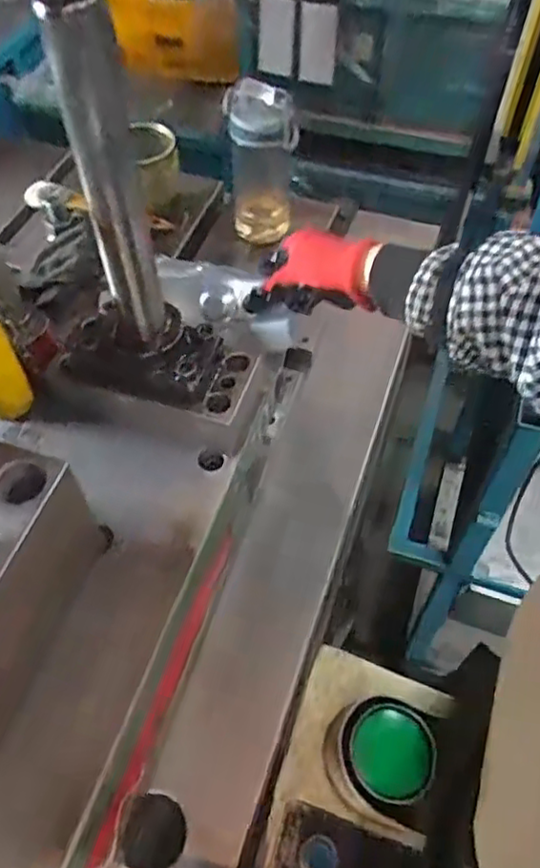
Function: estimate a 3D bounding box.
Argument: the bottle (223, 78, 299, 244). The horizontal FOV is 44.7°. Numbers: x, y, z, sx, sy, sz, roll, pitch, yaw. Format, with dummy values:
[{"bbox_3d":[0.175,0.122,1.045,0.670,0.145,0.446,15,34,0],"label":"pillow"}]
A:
[{"bbox_3d":[-0.010,-0.317,0.770,0.078,0.181,0.068,-1,56,-2],"label":"bottle"}]

